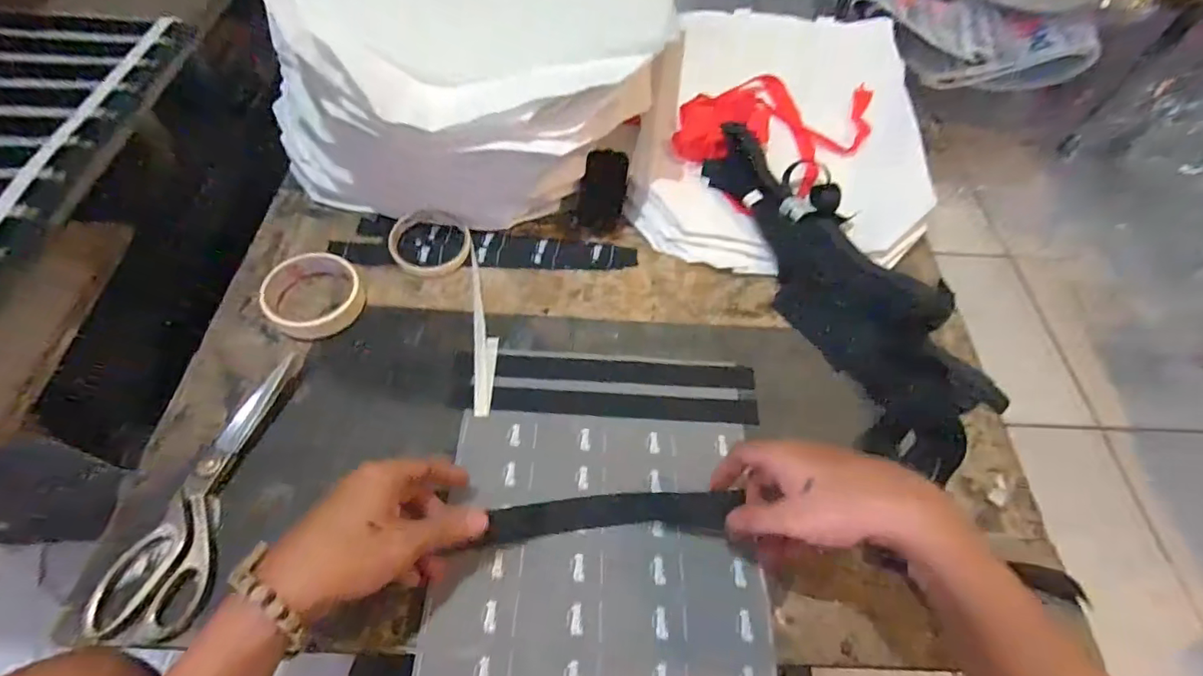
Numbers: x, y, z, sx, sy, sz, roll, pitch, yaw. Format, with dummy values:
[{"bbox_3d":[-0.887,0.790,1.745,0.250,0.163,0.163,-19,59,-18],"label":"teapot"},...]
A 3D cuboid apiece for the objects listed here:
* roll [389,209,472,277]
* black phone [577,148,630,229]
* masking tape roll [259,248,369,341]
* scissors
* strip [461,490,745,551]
[{"bbox_3d":[-0.188,-0.106,0.573,0.086,0.016,0.084,2,58,-3],"label":"roll"},{"bbox_3d":[0.003,-0.179,0.621,0.053,0.004,0.102,11,78,-1],"label":"black phone"},{"bbox_3d":[-0.291,-0.043,0.526,0.090,0.030,0.090,2,58,-3],"label":"masking tape roll"},{"bbox_3d":[-0.311,0.117,0.420,0.068,0.013,0.225,9,58,2],"label":"scissors"},{"bbox_3d":[0.012,0.146,0.430,0.210,0.008,0.035,-2,58,-8],"label":"strip"}]

